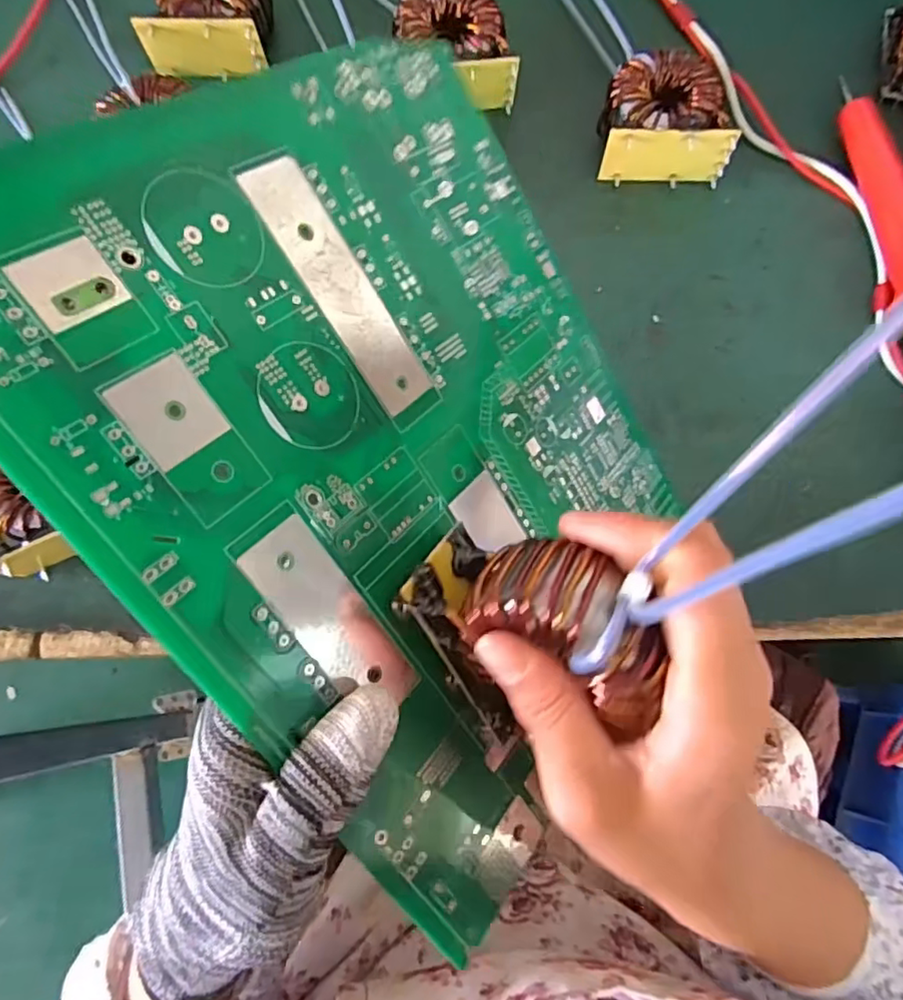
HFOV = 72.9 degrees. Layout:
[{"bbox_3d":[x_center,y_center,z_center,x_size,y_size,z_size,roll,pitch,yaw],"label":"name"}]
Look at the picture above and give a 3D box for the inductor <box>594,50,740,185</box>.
[{"bbox_3d":[0.132,-0.238,0.384,0.076,0.035,0.074,2,74,-1],"label":"inductor"}]

